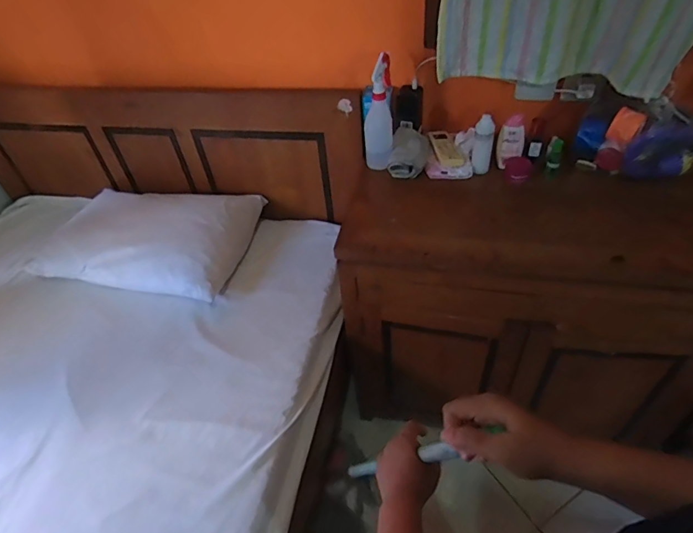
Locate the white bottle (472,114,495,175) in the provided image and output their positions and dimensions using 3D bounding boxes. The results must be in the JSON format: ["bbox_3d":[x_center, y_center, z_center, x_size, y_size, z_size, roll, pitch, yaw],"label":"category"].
[{"bbox_3d":[0.299,-0.269,0.965,0.039,0.123,0.031,8,47,15],"label":"white bottle"}]

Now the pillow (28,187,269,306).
[{"bbox_3d":[-0.545,-0.089,1.231,0.537,0.121,0.357,6,47,13],"label":"pillow"}]

